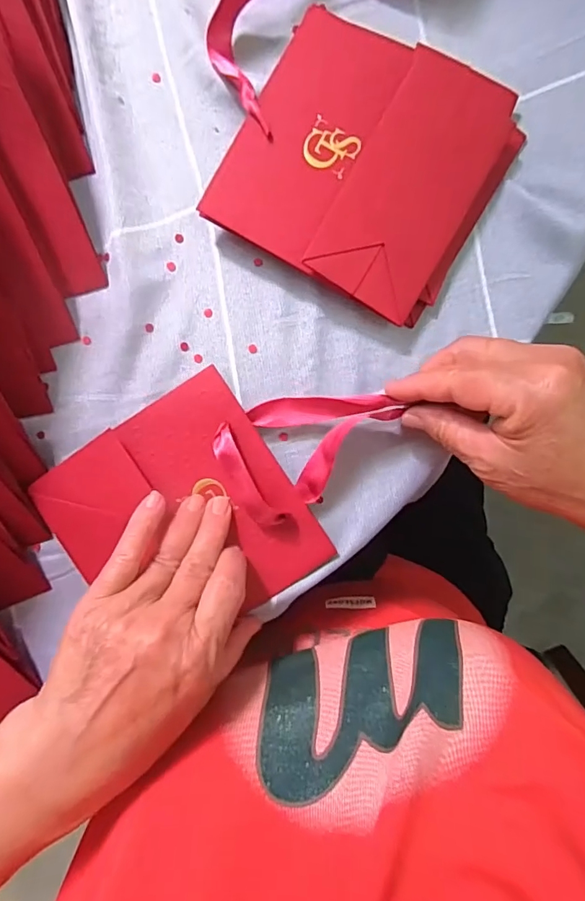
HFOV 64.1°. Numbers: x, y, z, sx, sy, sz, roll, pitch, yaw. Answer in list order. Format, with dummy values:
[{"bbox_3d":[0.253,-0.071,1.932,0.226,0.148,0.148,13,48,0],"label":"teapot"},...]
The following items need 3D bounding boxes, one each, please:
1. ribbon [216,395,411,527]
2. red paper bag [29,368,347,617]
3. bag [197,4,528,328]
[{"bbox_3d":[0.009,-0.006,0.278,0.104,0.020,0.064,-30,92,-2],"label":"ribbon"},{"bbox_3d":[-0.066,0.043,0.282,0.135,0.016,0.137,-33,92,-2],"label":"red paper bag"},{"bbox_3d":[0.046,-0.169,0.280,0.146,0.027,0.150,30,90,2],"label":"bag"}]

